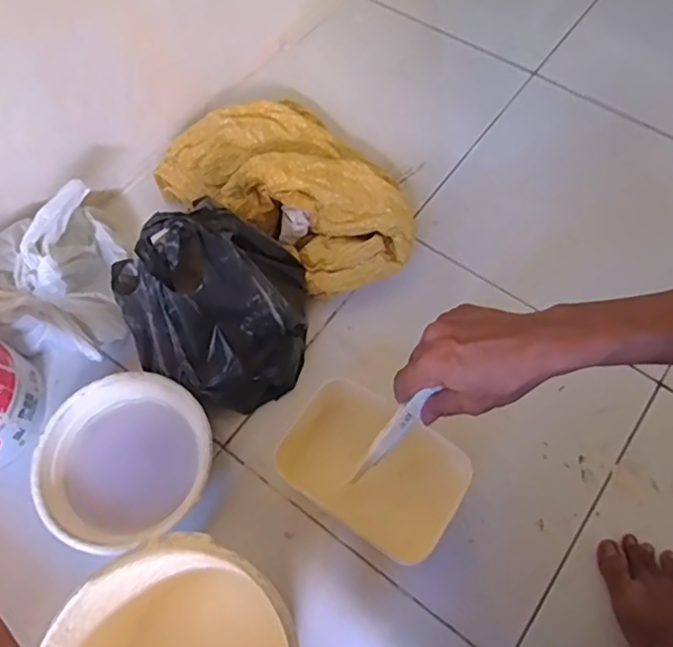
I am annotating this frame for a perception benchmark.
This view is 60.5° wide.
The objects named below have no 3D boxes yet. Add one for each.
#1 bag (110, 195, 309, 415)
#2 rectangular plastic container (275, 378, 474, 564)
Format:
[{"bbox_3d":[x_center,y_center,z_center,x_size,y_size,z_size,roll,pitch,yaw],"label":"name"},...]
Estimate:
[{"bbox_3d":[-0.144,-0.025,0.668,0.199,0.252,0.173,-1,64,0],"label":"bag"},{"bbox_3d":[0.043,0.169,0.669,0.195,0.087,0.139,32,69,15],"label":"rectangular plastic container"}]

